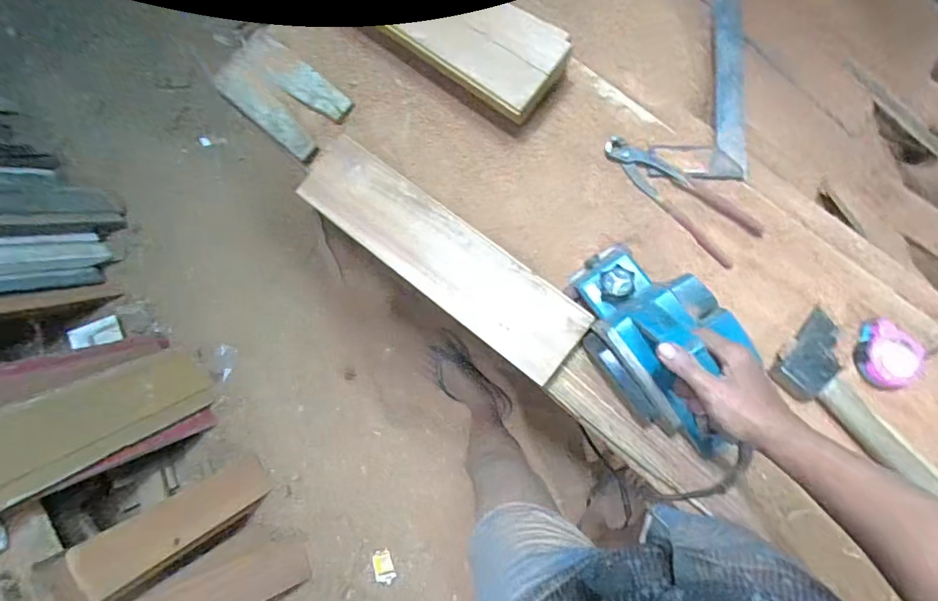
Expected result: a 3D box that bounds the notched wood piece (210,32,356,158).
[{"bbox_3d":[-0.275,-0.305,0.753,0.196,0.019,0.113,39,90,9],"label":"notched wood piece"}]

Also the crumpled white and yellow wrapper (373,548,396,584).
[{"bbox_3d":[-0.213,0.663,1.279,0.048,0.010,0.081,-14,83,6],"label":"crumpled white and yellow wrapper"}]

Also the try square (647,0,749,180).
[{"bbox_3d":[0.319,-0.311,0.707,0.121,0.023,0.308,4,76,9],"label":"try square"}]

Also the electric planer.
[{"bbox_3d":[0.229,0.050,0.590,0.145,0.137,0.265,-39,82,2],"label":"electric planer"}]

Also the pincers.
[{"bbox_3d":[0.276,-0.143,0.674,0.223,0.011,0.071,44,91,9],"label":"pincers"}]

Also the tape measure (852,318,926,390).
[{"bbox_3d":[0.499,0.065,0.613,0.076,0.036,0.082,10,86,8],"label":"tape measure"}]

